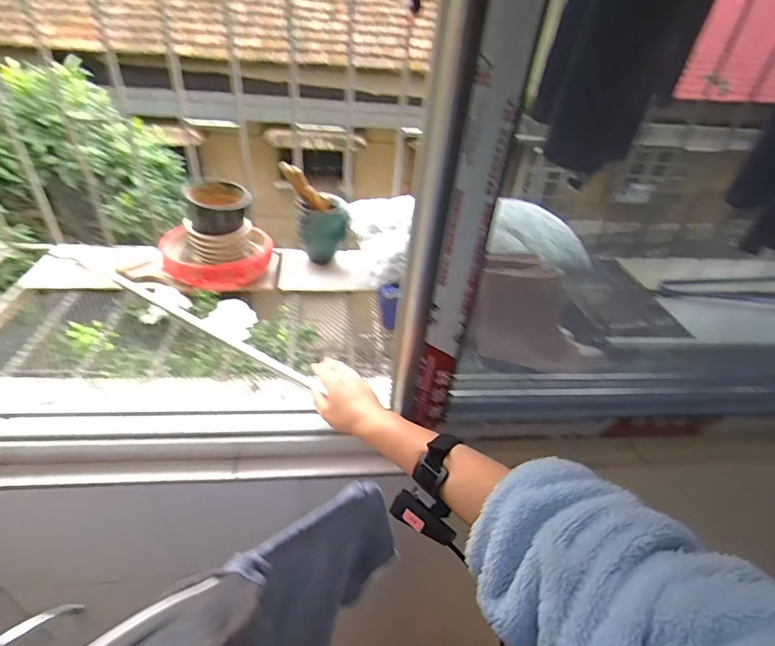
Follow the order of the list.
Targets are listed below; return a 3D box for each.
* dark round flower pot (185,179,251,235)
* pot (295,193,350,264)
[{"bbox_3d":[-0.363,-0.253,0.971,0.127,0.080,0.119,-10,42,-20],"label":"dark round flower pot"},{"bbox_3d":[-0.156,-0.222,1.067,0.117,0.168,0.102,-1,39,-9],"label":"pot"}]

